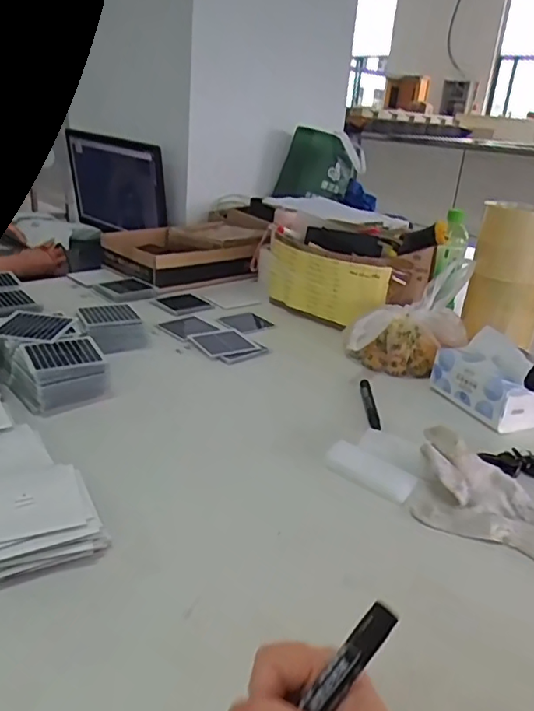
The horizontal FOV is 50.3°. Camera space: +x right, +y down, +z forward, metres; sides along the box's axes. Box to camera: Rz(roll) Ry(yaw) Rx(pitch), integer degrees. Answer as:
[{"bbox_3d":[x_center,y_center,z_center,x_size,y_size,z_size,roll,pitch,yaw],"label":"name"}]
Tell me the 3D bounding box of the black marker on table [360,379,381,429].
[{"bbox_3d":[0.137,0.064,0.757,0.014,0.008,0.141,4,24,0],"label":"black marker on table"}]

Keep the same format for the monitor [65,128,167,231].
[{"bbox_3d":[-0.457,-0.506,1.685,0.072,0.259,0.466,-18,32,-41],"label":"monitor"}]

